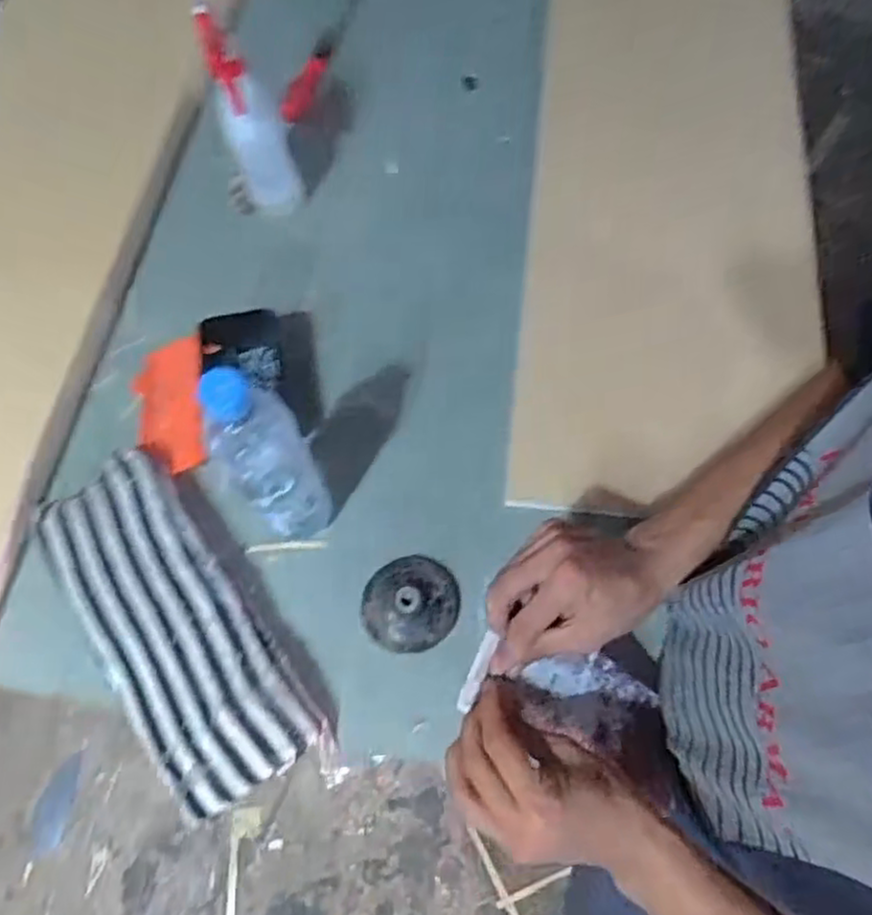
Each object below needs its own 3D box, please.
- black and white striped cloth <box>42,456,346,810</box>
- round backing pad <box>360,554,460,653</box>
[{"bbox_3d":[-0.229,0.143,0.603,0.127,0.025,0.319,-35,72,-13],"label":"black and white striped cloth"},{"bbox_3d":[-0.022,0.124,0.616,0.082,0.030,0.083,7,65,5],"label":"round backing pad"}]

